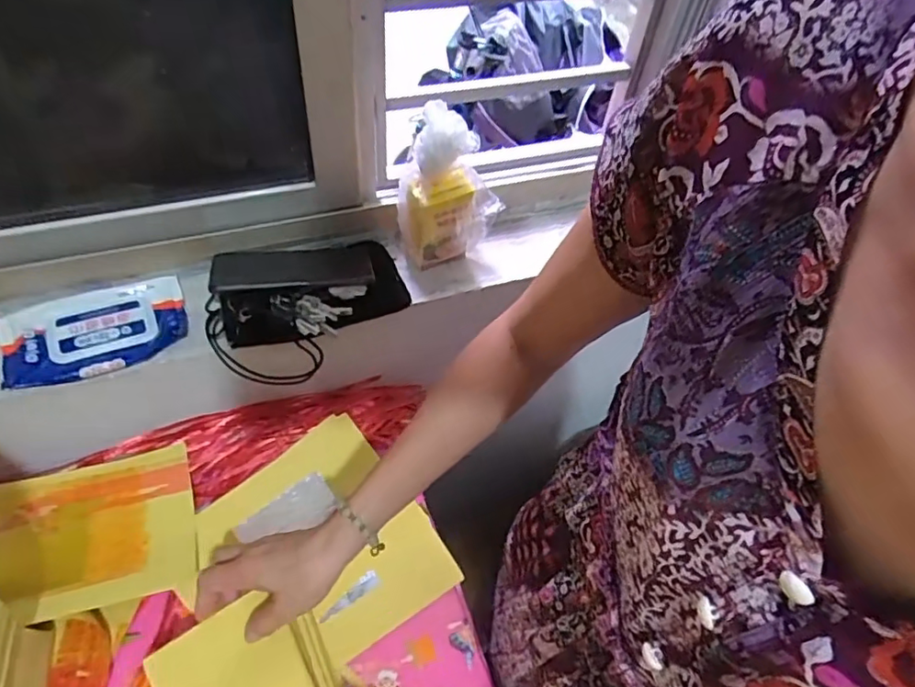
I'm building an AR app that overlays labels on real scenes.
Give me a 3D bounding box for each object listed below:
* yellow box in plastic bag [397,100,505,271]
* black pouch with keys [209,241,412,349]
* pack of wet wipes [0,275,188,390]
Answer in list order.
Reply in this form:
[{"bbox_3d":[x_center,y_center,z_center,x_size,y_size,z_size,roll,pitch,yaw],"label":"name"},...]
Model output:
[{"bbox_3d":[-0.007,-0.173,0.660,0.112,0.190,0.057,-16,53,-19],"label":"yellow box in plastic bag"},{"bbox_3d":[-0.163,-0.065,0.646,0.202,0.045,0.112,-12,51,-16],"label":"black pouch with keys"},{"bbox_3d":[-0.371,-0.013,0.594,0.167,0.027,0.099,-14,52,-18],"label":"pack of wet wipes"}]

